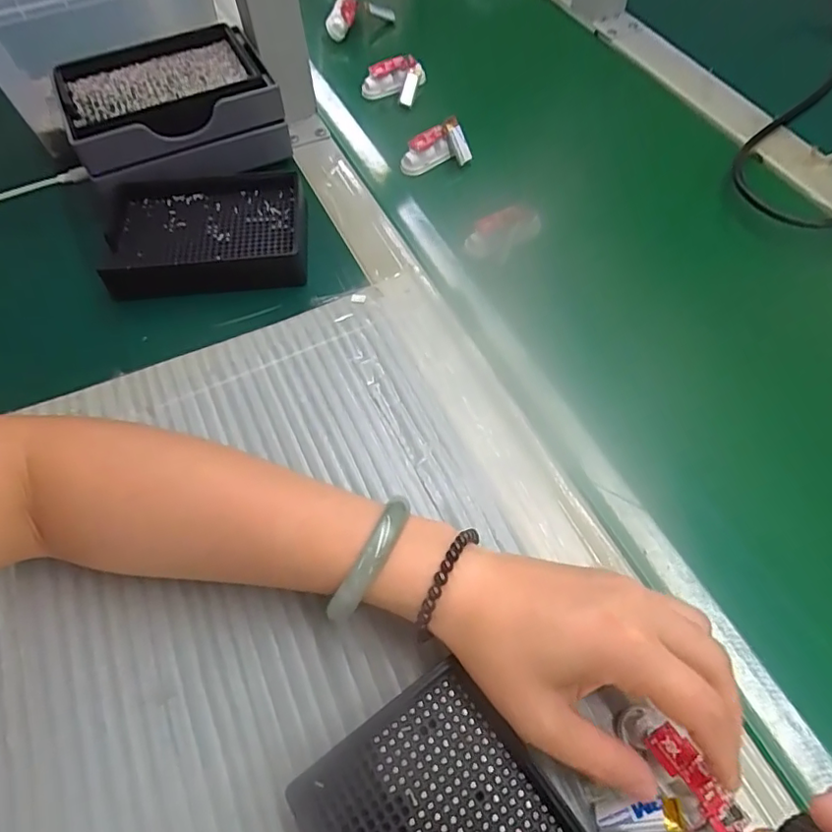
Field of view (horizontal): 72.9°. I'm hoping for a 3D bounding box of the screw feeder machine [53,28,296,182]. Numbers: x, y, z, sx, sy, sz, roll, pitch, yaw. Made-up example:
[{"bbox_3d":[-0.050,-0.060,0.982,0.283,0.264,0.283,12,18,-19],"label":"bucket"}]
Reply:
[{"bbox_3d":[-0.187,-0.238,0.442,0.149,0.058,0.101,-21,61,-10],"label":"screw feeder machine"}]

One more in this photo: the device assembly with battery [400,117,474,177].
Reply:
[{"bbox_3d":[0.015,-0.221,0.470,0.057,0.033,0.016,-22,39,0],"label":"device assembly with battery"}]

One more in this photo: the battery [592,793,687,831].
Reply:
[{"bbox_3d":[0.091,0.165,0.231,0.035,0.008,0.012,-15,59,15],"label":"battery"}]

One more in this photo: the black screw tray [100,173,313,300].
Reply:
[{"bbox_3d":[-0.155,-0.135,0.416,0.145,0.029,0.096,-7,60,-2],"label":"black screw tray"}]

